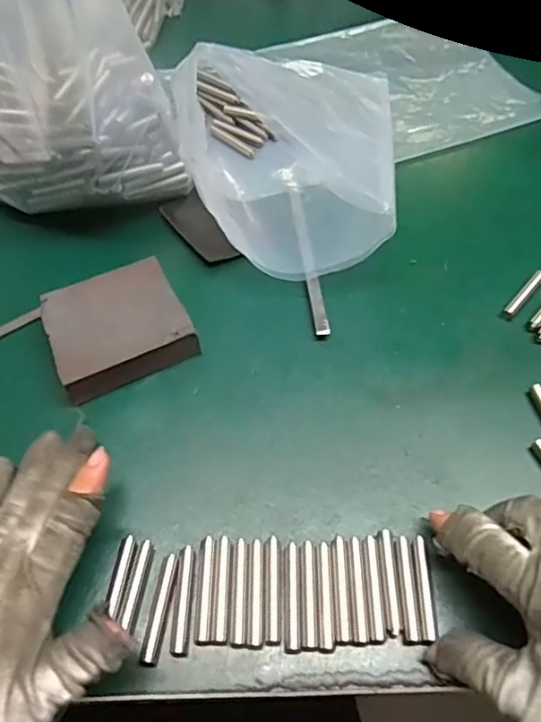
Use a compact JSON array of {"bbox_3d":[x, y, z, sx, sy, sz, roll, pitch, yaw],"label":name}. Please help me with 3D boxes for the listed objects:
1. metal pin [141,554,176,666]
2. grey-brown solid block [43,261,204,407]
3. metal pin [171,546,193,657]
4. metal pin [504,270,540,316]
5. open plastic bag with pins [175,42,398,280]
[{"bbox_3d":[-0.052,0.117,0.270,0.007,0.004,0.048,7,58,4],"label":"metal pin"},{"bbox_3d":[-0.093,-0.019,0.350,0.079,0.027,0.075,-22,60,-14],"label":"grey-brown solid block"},{"bbox_3d":[-0.042,0.114,0.272,0.007,0.004,0.048,1,57,0],"label":"metal pin"},{"bbox_3d":[0.169,-0.045,0.378,0.008,0.005,0.047,36,64,21],"label":"metal pin"},{"bbox_3d":[0.014,-0.147,0.380,0.134,0.116,0.171,1,57,0],"label":"open plastic bag with pins"}]

